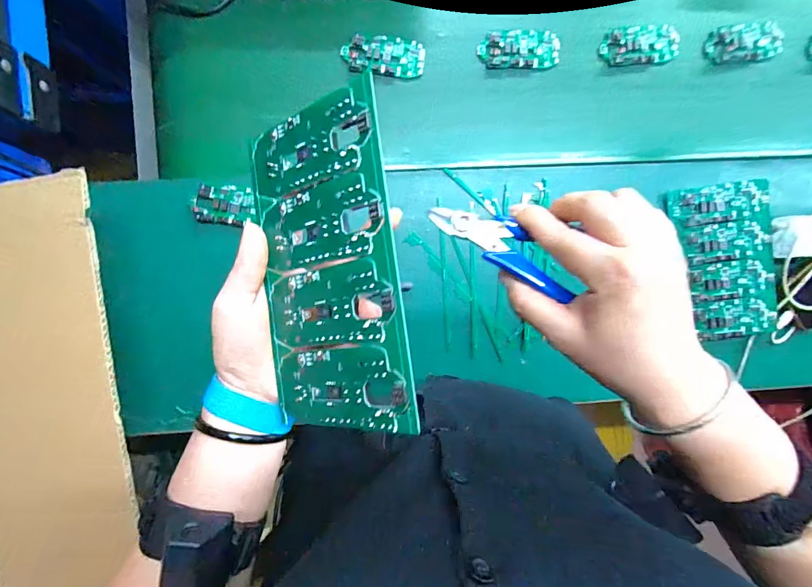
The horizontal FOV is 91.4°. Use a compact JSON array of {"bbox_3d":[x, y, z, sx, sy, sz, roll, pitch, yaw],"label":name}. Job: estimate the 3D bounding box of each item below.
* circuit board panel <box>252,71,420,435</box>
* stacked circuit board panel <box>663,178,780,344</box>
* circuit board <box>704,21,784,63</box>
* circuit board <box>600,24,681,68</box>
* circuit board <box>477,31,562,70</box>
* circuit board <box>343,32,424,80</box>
[{"bbox_3d":[-0.047,-0.016,0.234,0.104,0.004,0.186,-9,87,34],"label":"circuit board panel"},{"bbox_3d":[0.405,-0.040,0.499,0.109,0.009,0.194,-12,96,5],"label":"stacked circuit board panel"},{"bbox_3d":[0.424,-0.316,0.498,0.093,0.010,0.045,-8,92,-3],"label":"circuit board"},{"bbox_3d":[0.291,-0.310,0.492,0.098,0.008,0.049,-4,92,-3],"label":"circuit board"},{"bbox_3d":[0.139,-0.299,0.488,0.098,0.012,0.045,-3,92,-3],"label":"circuit board"},{"bbox_3d":[-0.027,-0.286,0.481,0.096,0.017,0.046,1,91,-3],"label":"circuit board"}]

